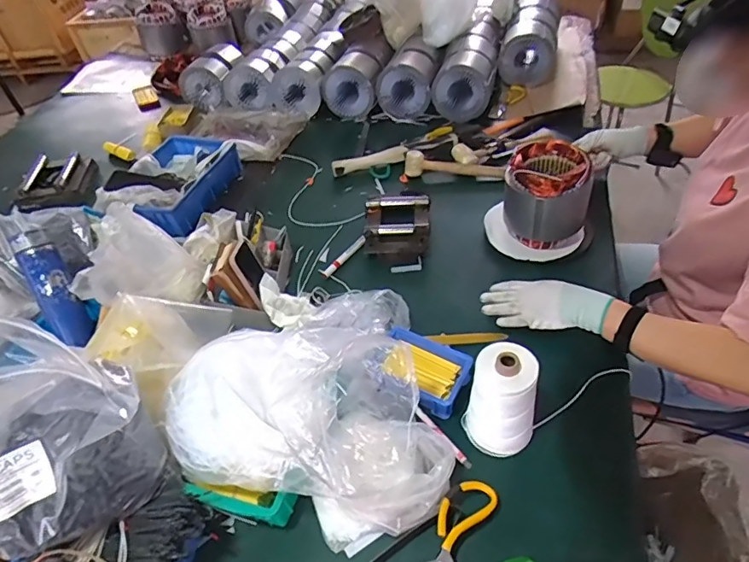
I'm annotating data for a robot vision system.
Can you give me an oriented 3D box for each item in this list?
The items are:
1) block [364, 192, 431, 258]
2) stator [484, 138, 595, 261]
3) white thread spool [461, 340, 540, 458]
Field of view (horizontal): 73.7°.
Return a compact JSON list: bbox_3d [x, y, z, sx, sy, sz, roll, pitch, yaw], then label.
[{"bbox_3d":[0.048,-0.123,1.066,0.138,0.039,0.222,0,46,8],"label":"block"},{"bbox_3d":[0.310,-0.155,0.973,0.165,0.174,0.186,-32,50,-22],"label":"stator"},{"bbox_3d":[0.177,0.165,0.695,0.099,0.172,0.090,-4,46,4],"label":"white thread spool"}]

